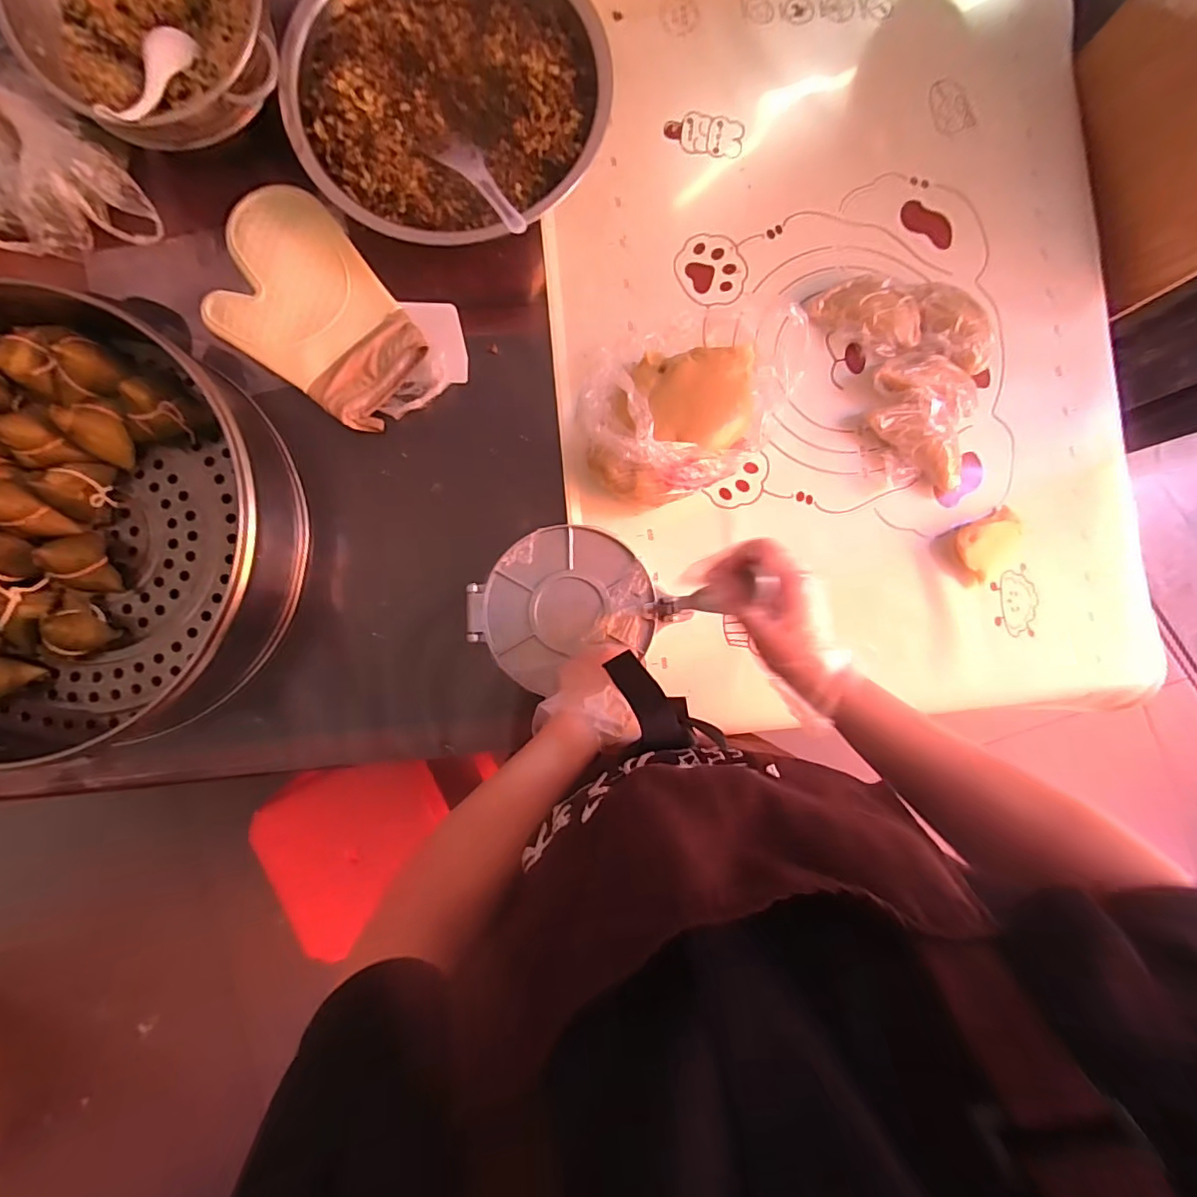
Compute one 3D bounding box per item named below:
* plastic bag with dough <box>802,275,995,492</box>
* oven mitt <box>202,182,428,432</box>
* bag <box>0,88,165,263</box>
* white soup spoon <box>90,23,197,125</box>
[{"bbox_3d":[0.383,-0.267,0.656,0.178,0.045,0.273,-24,89,-3],"label":"plastic bag with dough"},{"bbox_3d":[-0.323,-0.337,0.631,0.263,0.028,0.180,35,86,0],"label":"oven mitt"},{"bbox_3d":[-0.602,-0.439,0.598,0.164,0.086,0.148,35,86,0],"label":"bag"},{"bbox_3d":[-0.451,-0.519,0.555,0.046,0.030,0.163,7,68,-3],"label":"white soup spoon"}]

